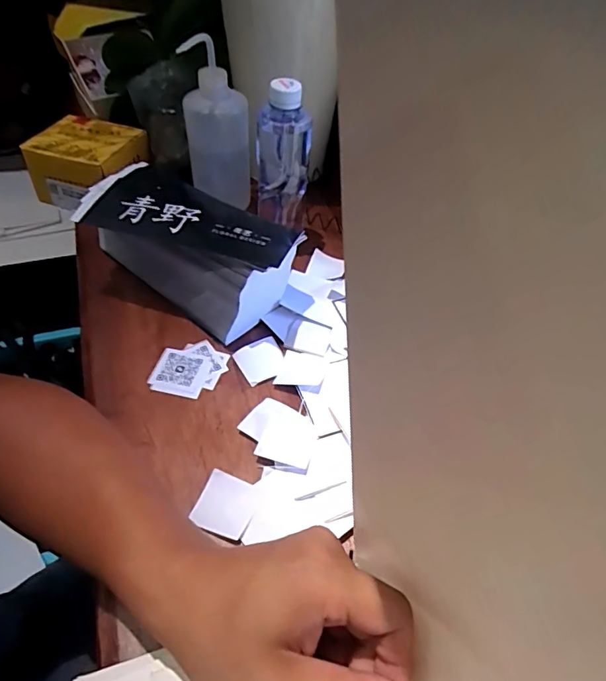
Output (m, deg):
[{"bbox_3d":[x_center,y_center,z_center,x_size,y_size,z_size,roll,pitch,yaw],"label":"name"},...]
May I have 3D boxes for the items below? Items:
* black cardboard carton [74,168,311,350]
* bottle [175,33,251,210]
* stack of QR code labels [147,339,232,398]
[{"bbox_3d":[-0.120,-0.090,0.487,0.230,0.095,0.111,29,53,20],"label":"black cardboard carton"},{"bbox_3d":[-0.096,-0.235,0.534,0.070,0.172,0.062,-5,49,-8],"label":"bottle"},{"bbox_3d":[-0.107,0.027,0.453,0.062,0.005,0.062,11,49,5],"label":"stack of QR code labels"}]

